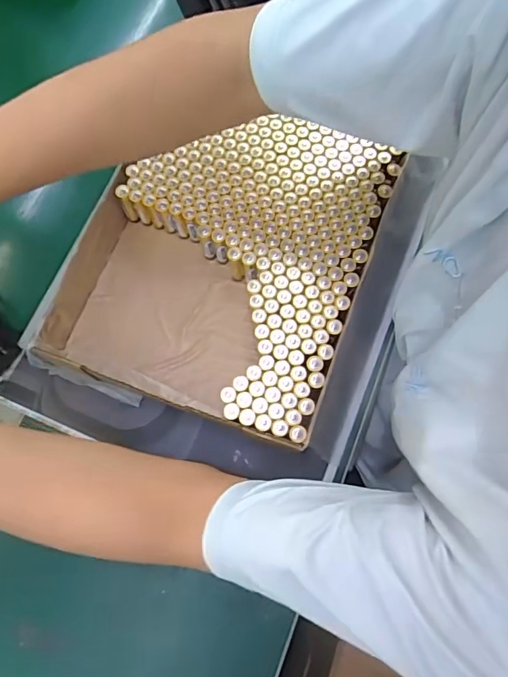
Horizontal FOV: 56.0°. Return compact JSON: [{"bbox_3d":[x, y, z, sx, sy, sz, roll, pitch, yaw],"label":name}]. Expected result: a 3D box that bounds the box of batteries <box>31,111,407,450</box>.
[{"bbox_3d":[-0.039,-0.080,0.465,0.275,0.054,0.289,20,75,7],"label":"box of batteries"}]

